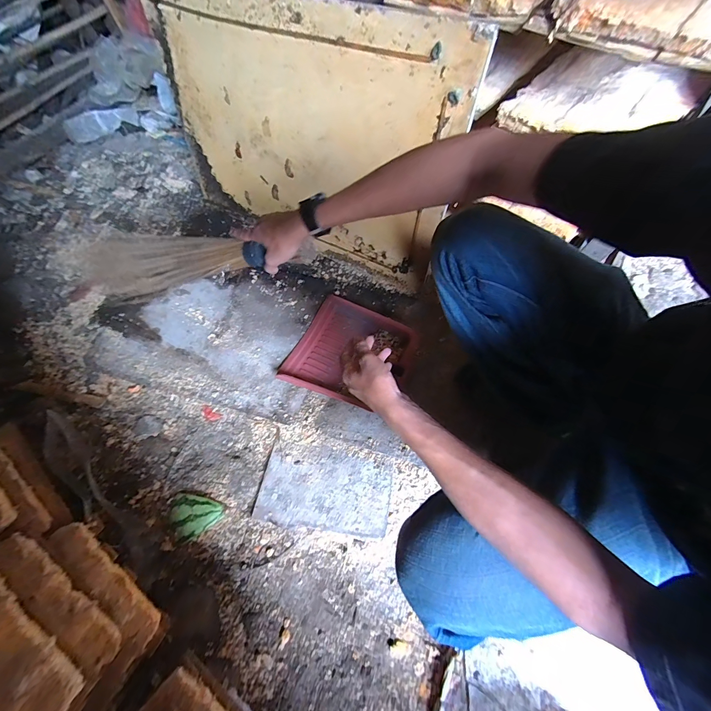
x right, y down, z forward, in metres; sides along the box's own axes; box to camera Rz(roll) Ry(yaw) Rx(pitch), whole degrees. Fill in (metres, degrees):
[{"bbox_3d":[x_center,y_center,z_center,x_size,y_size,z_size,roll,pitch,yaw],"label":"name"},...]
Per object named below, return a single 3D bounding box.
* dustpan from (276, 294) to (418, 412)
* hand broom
[{"bbox_3d":[-0.018,-0.004,0.767,0.276,0.070,0.250,25,70,13],"label":"dustpan"},{"bbox_3d":[-0.383,-0.185,0.645,0.467,0.112,0.072,0,66,21],"label":"hand broom"}]

